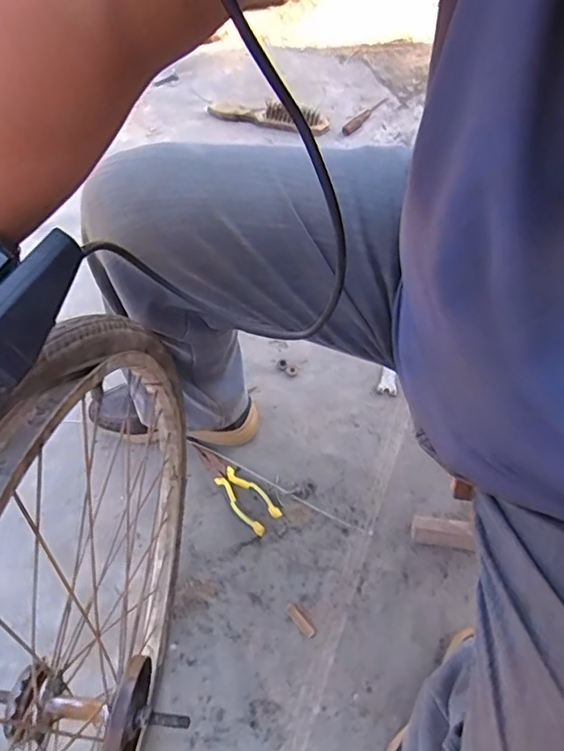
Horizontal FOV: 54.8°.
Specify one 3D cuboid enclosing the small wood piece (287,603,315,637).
[{"bbox_3d":[0.026,0.347,0.769,0.015,0.004,0.050,-41,69,-14],"label":"small wood piece"}]

